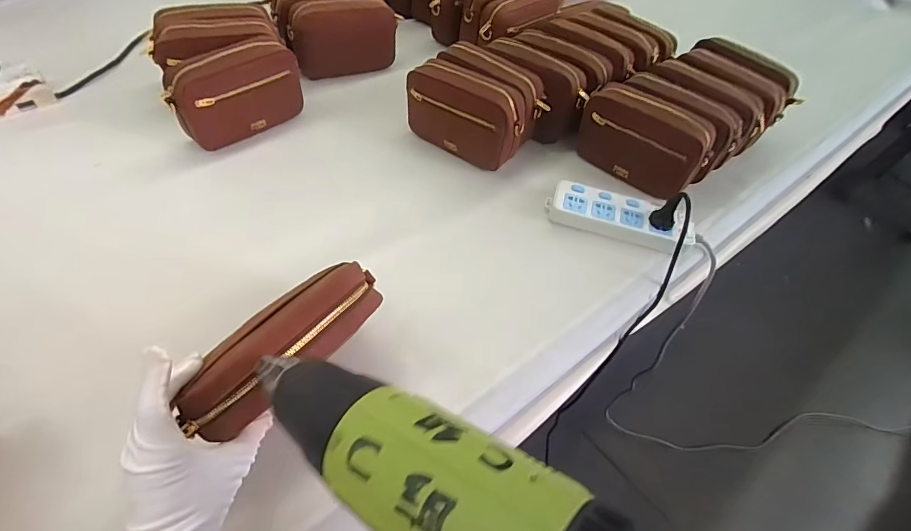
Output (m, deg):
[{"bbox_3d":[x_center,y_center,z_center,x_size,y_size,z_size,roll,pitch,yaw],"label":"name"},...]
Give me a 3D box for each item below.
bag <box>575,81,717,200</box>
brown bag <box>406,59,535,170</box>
[{"bbox_3d":[0.292,-0.194,0.688,0.064,0.117,0.189,-30,58,-26],"label":"bag"},{"bbox_3d":[0.028,-0.248,0.710,0.193,0.128,0.102,32,54,21],"label":"brown bag"}]

